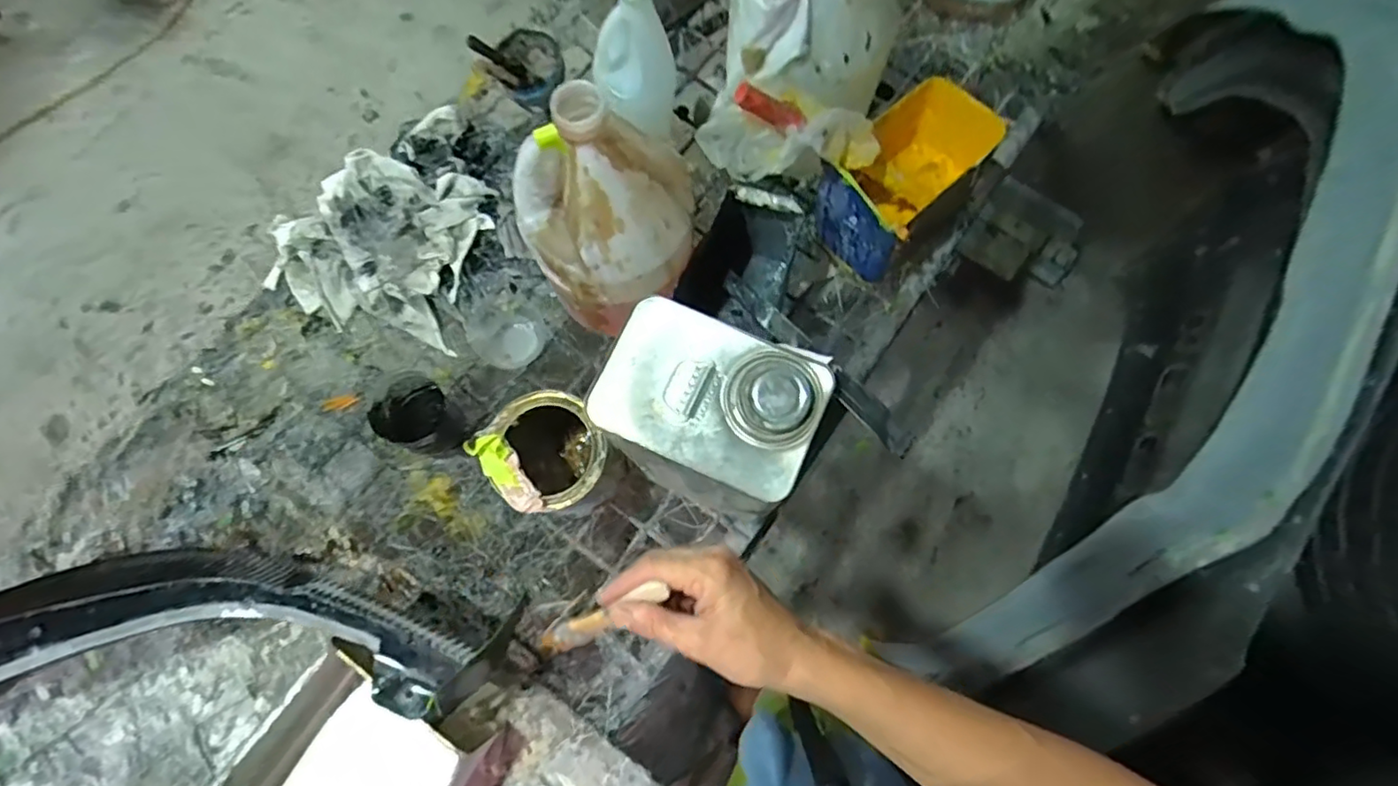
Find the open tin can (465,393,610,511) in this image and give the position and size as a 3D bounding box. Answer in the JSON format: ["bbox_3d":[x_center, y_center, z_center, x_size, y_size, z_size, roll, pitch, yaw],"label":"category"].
[{"bbox_3d":[-0.140,0.061,0.587,0.116,0.147,0.112,7,76,1],"label":"open tin can"}]

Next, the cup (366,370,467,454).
[{"bbox_3d":[-0.292,0.023,0.631,0.078,0.077,0.071,0,76,-1],"label":"cup"}]

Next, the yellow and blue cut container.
[{"bbox_3d":[0.216,-0.222,0.656,0.167,0.136,0.116,-43,80,-11],"label":"yellow and blue cut container"}]

